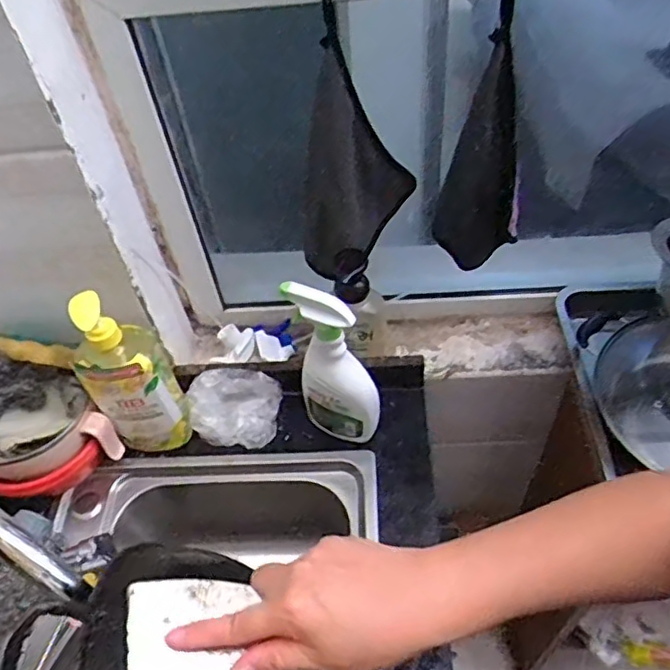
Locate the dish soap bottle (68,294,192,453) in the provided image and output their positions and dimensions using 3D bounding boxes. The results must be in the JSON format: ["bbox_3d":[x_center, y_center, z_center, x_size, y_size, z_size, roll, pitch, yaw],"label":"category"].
[{"bbox_3d":[-0.252,0.047,0.754,0.098,0.250,0.078,-22,52,-12],"label":"dish soap bottle"}]

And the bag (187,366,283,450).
[{"bbox_3d":[-0.139,0.098,0.844,0.123,0.057,0.093,3,51,8],"label":"bag"}]

